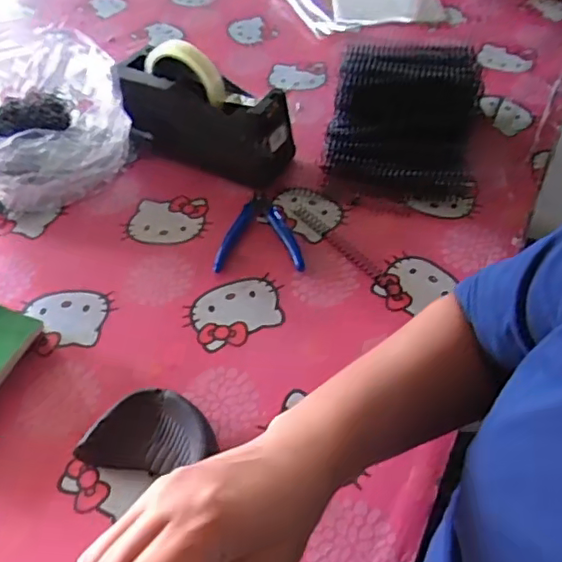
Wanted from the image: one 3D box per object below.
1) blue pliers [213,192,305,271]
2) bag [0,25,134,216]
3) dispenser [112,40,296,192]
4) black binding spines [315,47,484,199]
[{"bbox_3d":[-0.020,-0.057,0.611,0.085,0.016,0.114,1,48,2],"label":"blue pliers"},{"bbox_3d":[-0.278,-0.162,0.649,0.219,0.127,0.178,-9,48,-7],"label":"bag"},{"bbox_3d":[-0.086,-0.190,0.663,0.199,0.116,0.071,22,52,19],"label":"dispenser"},{"bbox_3d":[0.138,-0.186,0.681,0.162,0.084,0.198,6,48,6],"label":"black binding spines"}]

